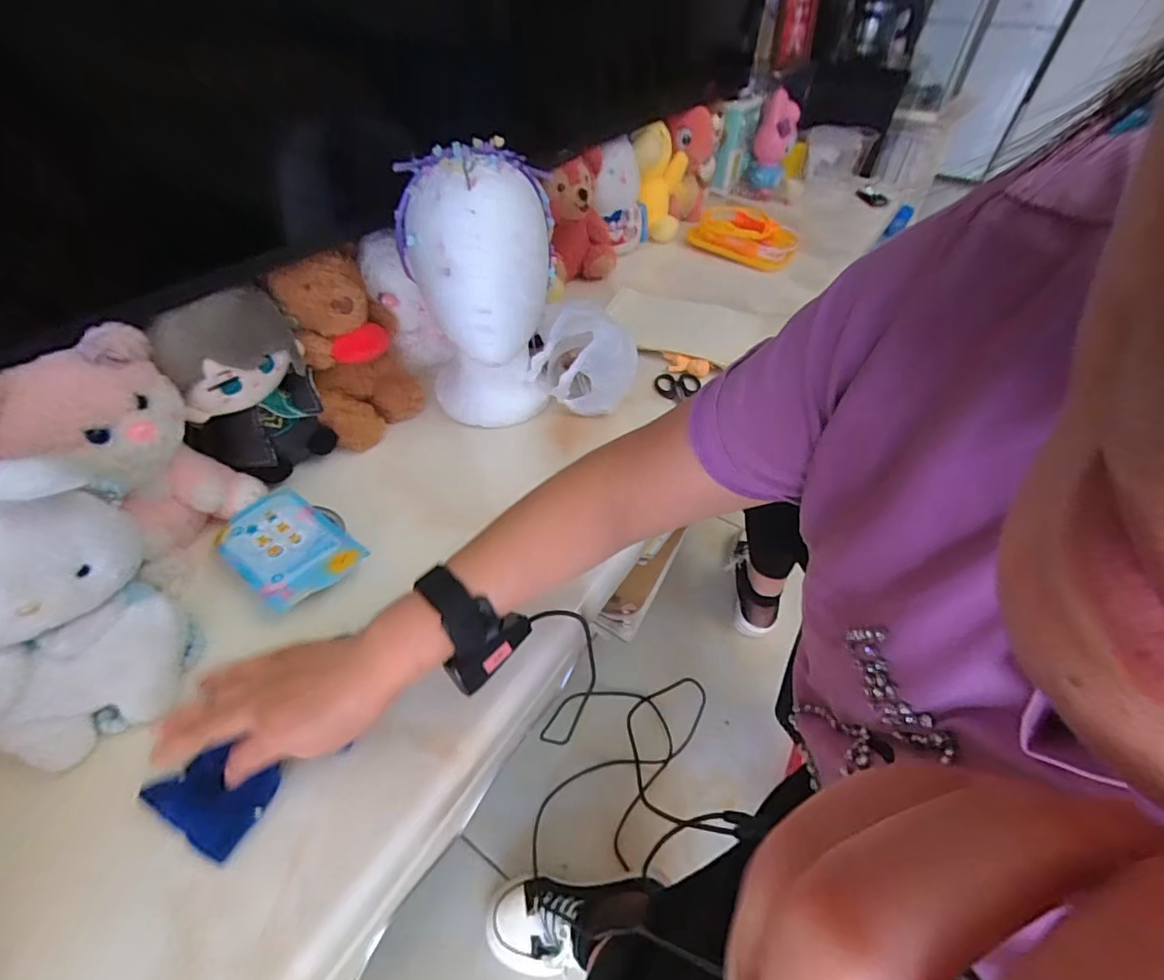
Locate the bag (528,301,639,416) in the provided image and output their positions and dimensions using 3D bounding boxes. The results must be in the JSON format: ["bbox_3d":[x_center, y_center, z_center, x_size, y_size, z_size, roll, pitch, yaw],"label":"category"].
[{"bbox_3d":[0.003,-0.165,0.674,0.137,0.107,0.111,7,46,3],"label":"bag"}]

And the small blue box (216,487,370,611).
[{"bbox_3d":[-0.285,0.056,0.503,0.142,0.025,0.095,31,54,25],"label":"small blue box"}]

